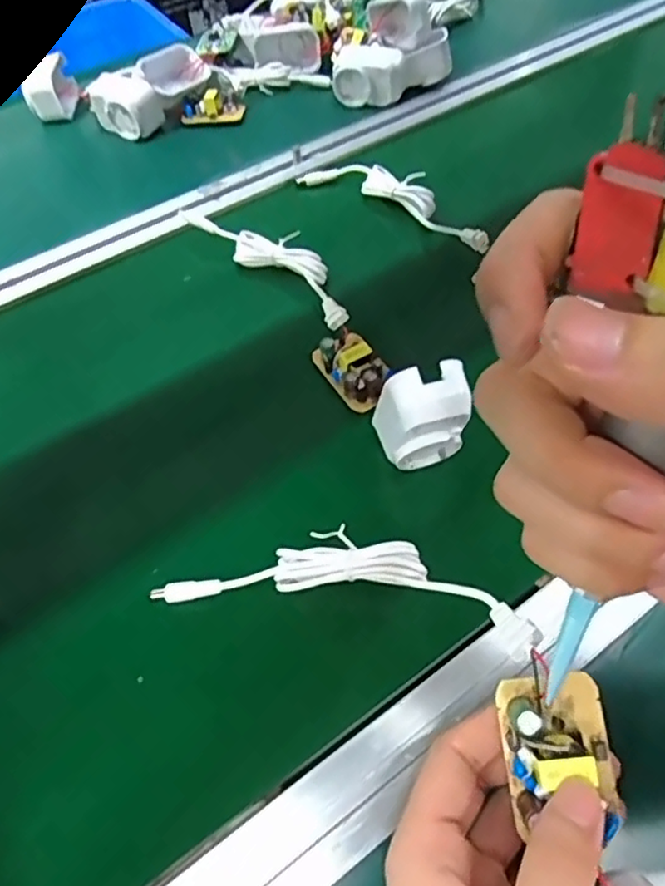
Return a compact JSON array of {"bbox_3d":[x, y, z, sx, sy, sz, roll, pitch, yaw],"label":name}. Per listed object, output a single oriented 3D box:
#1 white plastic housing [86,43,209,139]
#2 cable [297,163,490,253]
[{"bbox_3d":[-0.181,-0.360,0.642,0.064,0.044,0.118,21,58,20],"label":"white plastic housing"},{"bbox_3d":[0.052,-0.204,0.526,0.200,0.030,0.037,34,63,27],"label":"cable"}]

